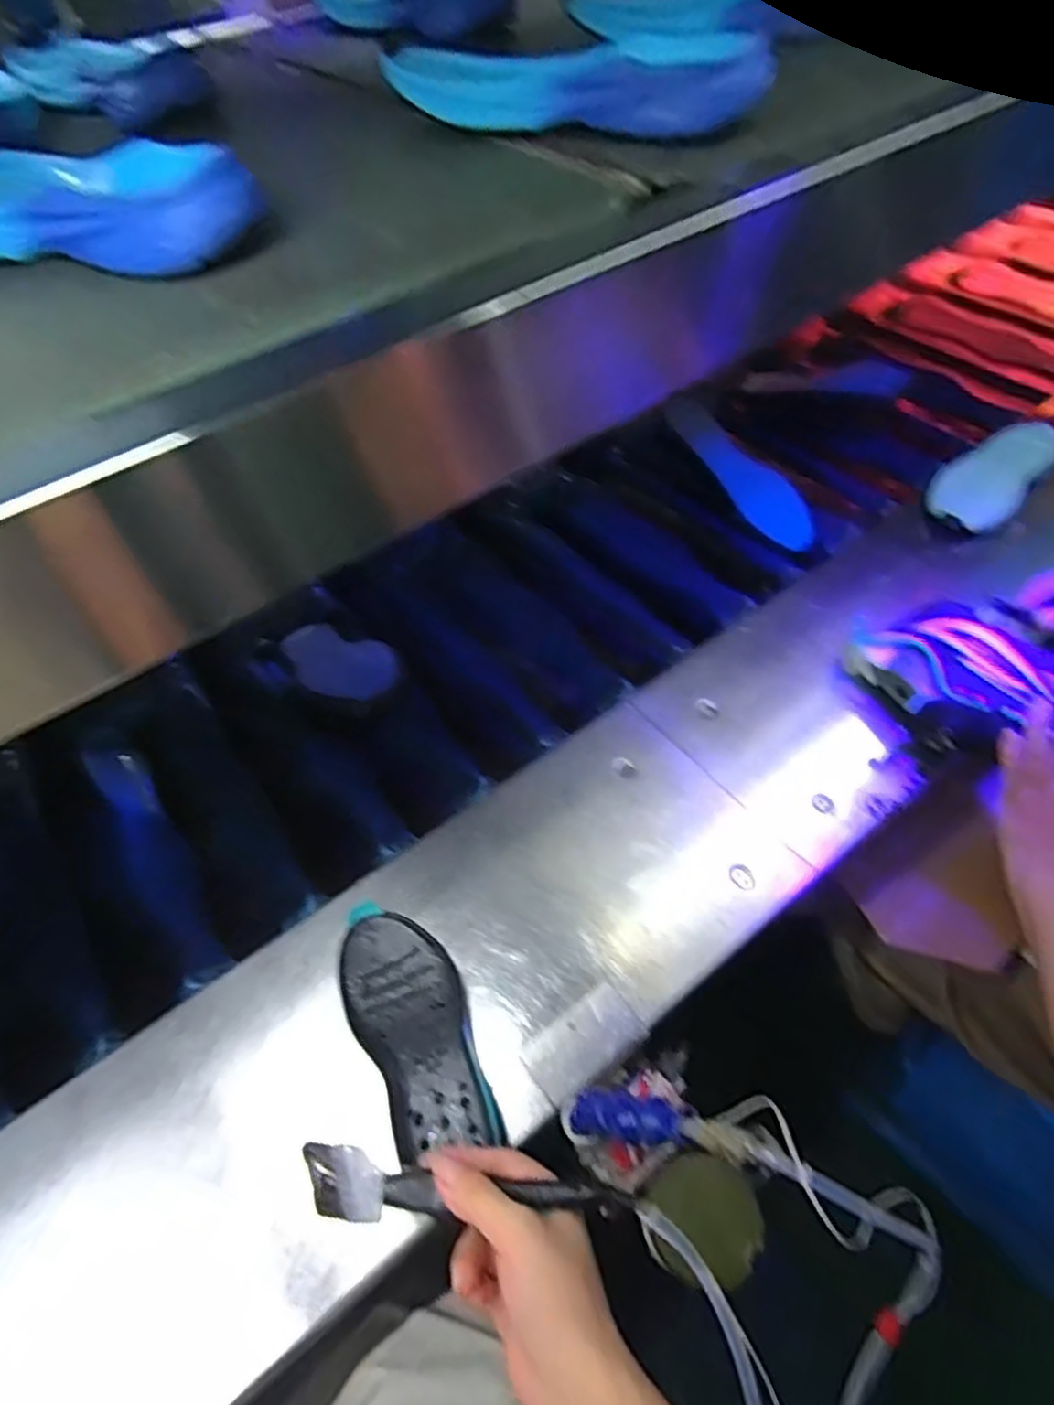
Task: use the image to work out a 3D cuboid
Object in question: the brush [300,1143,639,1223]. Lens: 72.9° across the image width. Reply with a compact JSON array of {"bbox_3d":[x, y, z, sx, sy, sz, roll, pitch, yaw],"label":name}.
[{"bbox_3d":[-0.034,0.248,0.362,0.170,0.010,0.031,-2,55,9],"label":"brush"}]

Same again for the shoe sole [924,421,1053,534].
[{"bbox_3d":[0.563,-0.276,0.859,0.095,0.019,0.214,38,71,26],"label":"shoe sole"}]

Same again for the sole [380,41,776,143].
[{"bbox_3d":[0.026,-0.434,0.501,0.274,0.038,0.075,15,57,12],"label":"sole"}]

